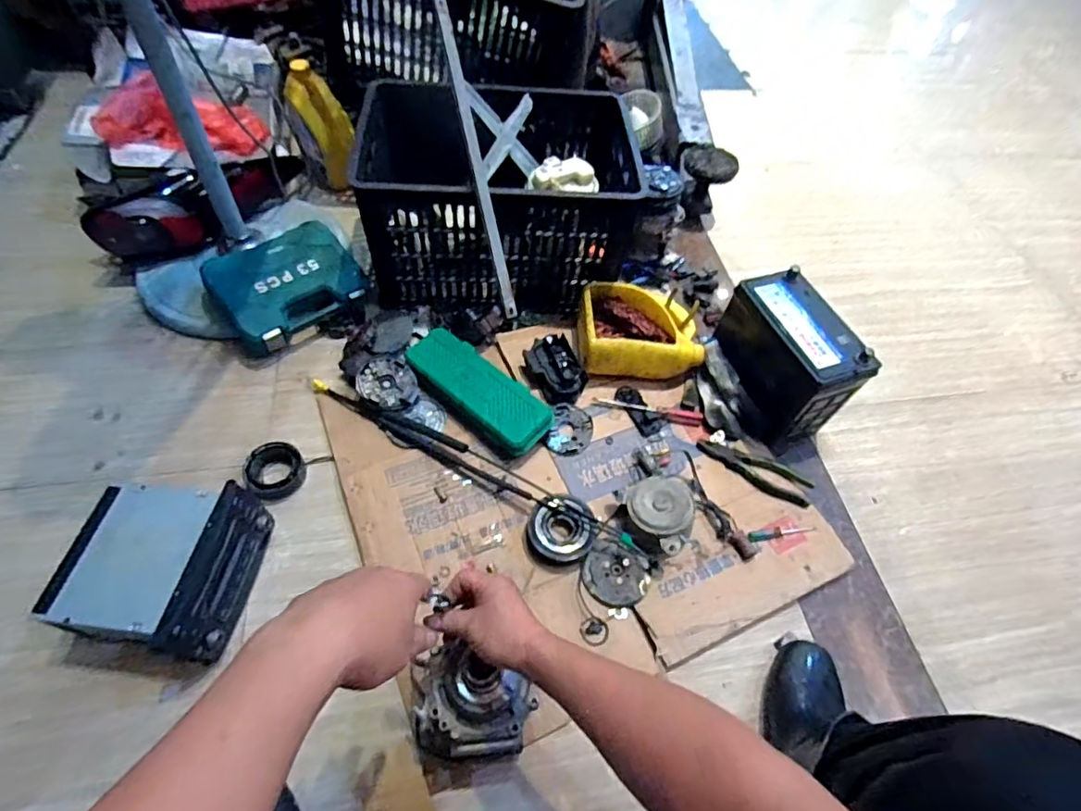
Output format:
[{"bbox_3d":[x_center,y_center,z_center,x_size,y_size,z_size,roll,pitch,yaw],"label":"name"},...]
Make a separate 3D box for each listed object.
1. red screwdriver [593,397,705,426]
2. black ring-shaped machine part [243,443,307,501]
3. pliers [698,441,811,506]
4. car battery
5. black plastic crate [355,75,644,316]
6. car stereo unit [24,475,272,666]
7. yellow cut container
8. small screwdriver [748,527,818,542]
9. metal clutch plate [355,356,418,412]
[{"bbox_3d":[0.194,0.010,0.961,0.199,0.023,0.020,8,56,-1],"label":"red screwdriver"},{"bbox_3d":[-0.420,0.102,0.849,0.084,0.035,0.083,3,57,-4],"label":"black ring-shaped machine part"},{"bbox_3d":[0.362,0.111,0.908,0.194,0.022,0.057,23,57,9],"label":"pliers"},{"bbox_3d":[0.424,-0.085,0.944,0.112,0.198,0.246,-18,60,-17],"label":"car battery"},{"bbox_3d":[-0.081,-0.436,1.071,0.493,0.279,0.389,-1,57,-7],"label":"black plastic crate"},{"bbox_3d":[-0.498,0.213,0.715,0.195,0.135,0.209,9,56,0],"label":"car stereo unit"},{"bbox_3d":[0.184,-0.140,1.005,0.219,0.082,0.193,7,56,-1],"label":"yellow cut container"},{"bbox_3d":[0.387,0.203,0.864,0.121,0.021,0.017,-9,57,-10],"label":"small screwdriver"},{"bbox_3d":[-0.266,-0.039,0.933,0.101,0.008,0.094,8,65,-17],"label":"metal clutch plate"}]

